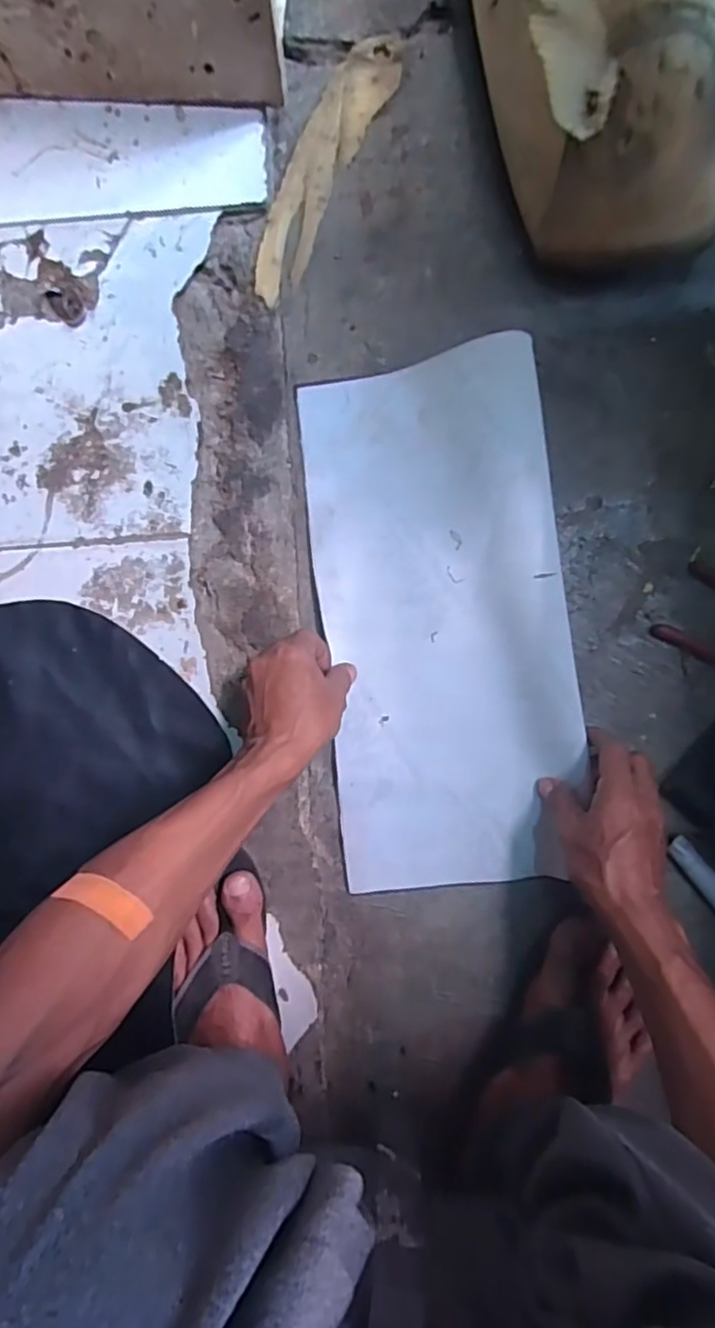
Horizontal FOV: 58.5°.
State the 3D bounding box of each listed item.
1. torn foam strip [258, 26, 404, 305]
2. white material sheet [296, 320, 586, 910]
[{"bbox_3d":[-0.034,-0.449,0.578,0.056,0.014,0.249,28,90,2],"label":"torn foam strip"},{"bbox_3d":[0.072,-0.037,0.551,0.208,0.052,0.451,-5,90,2],"label":"white material sheet"}]

